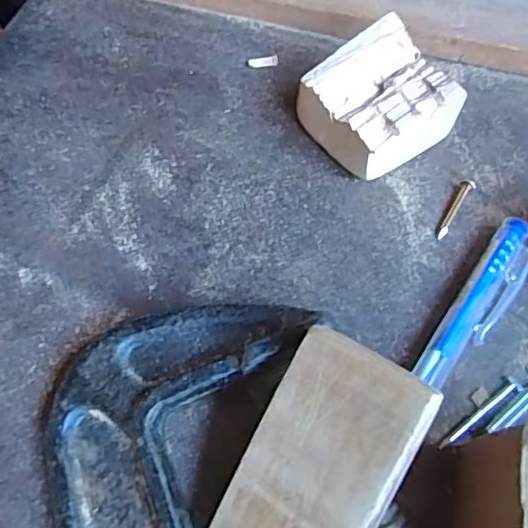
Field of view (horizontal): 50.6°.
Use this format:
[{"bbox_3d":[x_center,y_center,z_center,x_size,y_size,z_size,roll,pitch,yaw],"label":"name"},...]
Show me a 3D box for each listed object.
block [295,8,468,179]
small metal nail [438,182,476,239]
[{"bbox_3d":[0.039,-0.052,0.188,0.042,0.025,0.042,-38,71,-15],"label":"block"},{"bbox_3d":[0.064,-0.019,0.186,0.004,0.004,0.025,28,69,13],"label":"small metal nail"}]

